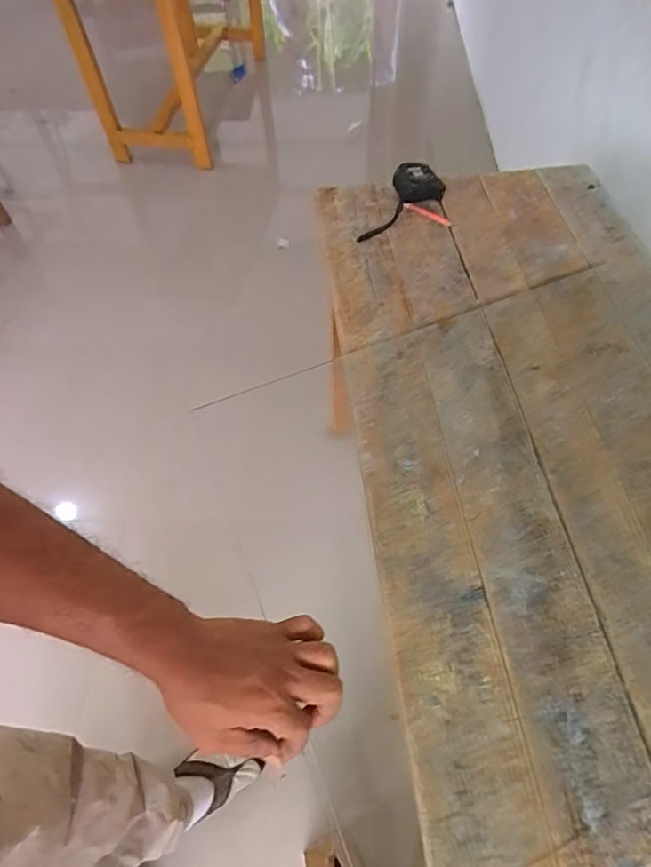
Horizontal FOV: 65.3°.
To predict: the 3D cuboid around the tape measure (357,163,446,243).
[{"bbox_3d":[0.112,-0.365,0.784,0.178,0.041,0.064,-39,65,-19],"label":"tape measure"}]

